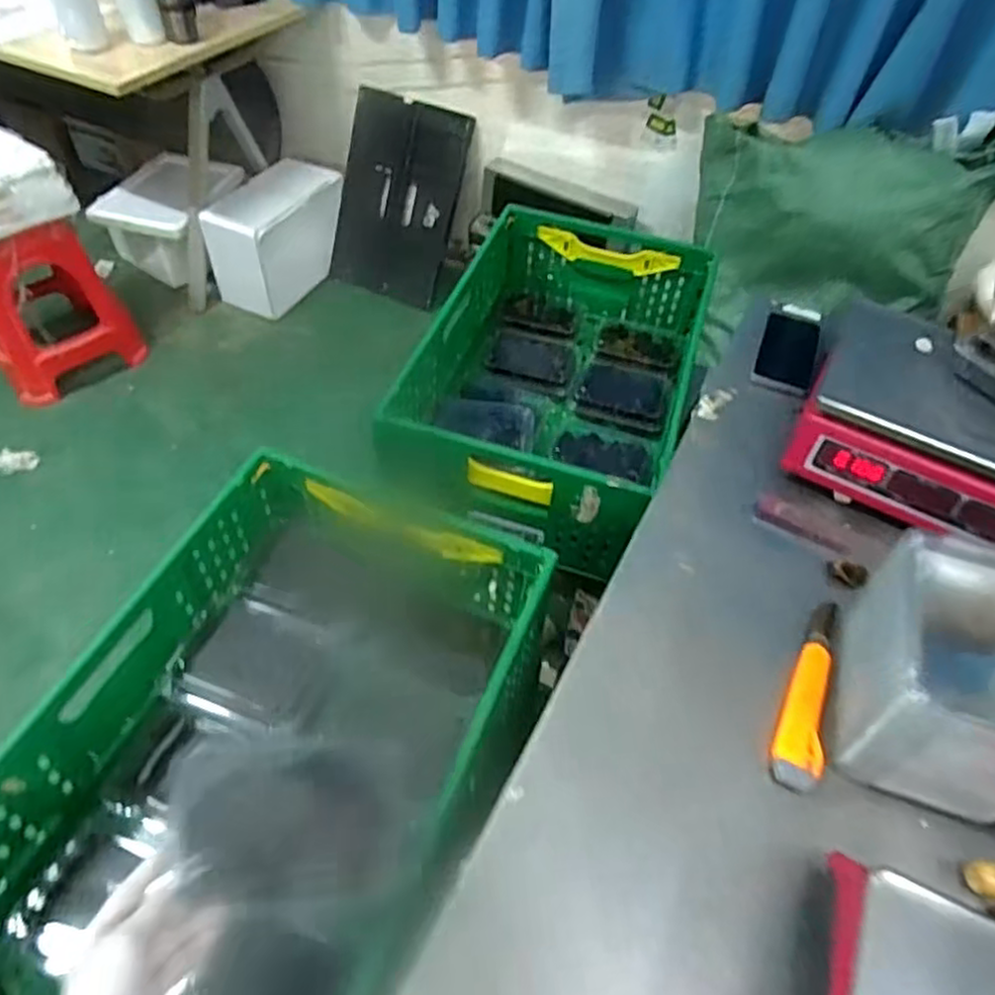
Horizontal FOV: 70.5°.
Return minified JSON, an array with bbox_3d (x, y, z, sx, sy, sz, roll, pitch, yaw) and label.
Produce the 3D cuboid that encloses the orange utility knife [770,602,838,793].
[{"bbox_3d":[0.293,0.178,0.667,0.041,0.018,0.204,19,52,10],"label":"orange utility knife"}]

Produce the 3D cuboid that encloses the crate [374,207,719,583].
[{"bbox_3d":[0.108,-0.220,1.216,0.406,0.226,0.692,16,52,8],"label":"crate"}]

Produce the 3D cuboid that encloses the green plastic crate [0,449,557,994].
[{"bbox_3d":[-0.229,0.275,0.746,0.416,0.209,0.606,21,52,12],"label":"green plastic crate"}]

